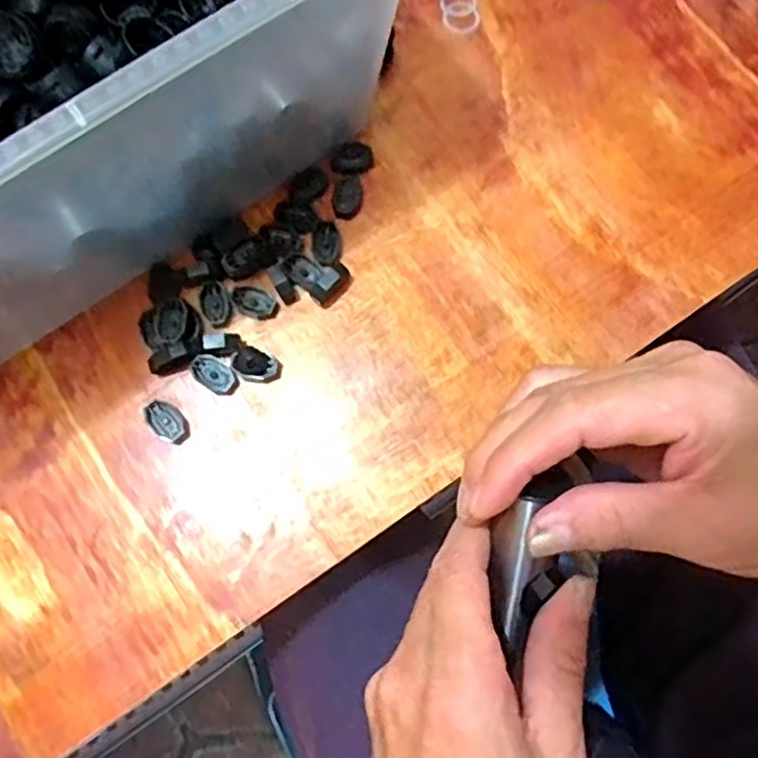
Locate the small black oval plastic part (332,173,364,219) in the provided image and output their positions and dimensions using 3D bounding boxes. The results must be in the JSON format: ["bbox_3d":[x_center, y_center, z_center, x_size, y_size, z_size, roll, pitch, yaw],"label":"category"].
[{"bbox_3d":[-0.016,-0.092,0.356,0.014,0.005,0.021,18,79,3],"label":"small black oval plastic part"}]

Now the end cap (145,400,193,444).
[{"bbox_3d":[-0.100,0.020,0.333,0.015,0.004,0.024,-42,82,-8],"label":"end cap"}]

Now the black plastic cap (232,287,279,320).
[{"bbox_3d":[-0.061,-0.037,0.344,0.023,0.004,0.014,11,79,2],"label":"black plastic cap"}]

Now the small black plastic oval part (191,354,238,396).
[{"bbox_3d":[-0.078,-0.002,0.335,0.023,0.007,0.015,29,80,5],"label":"small black plastic oval part"}]

